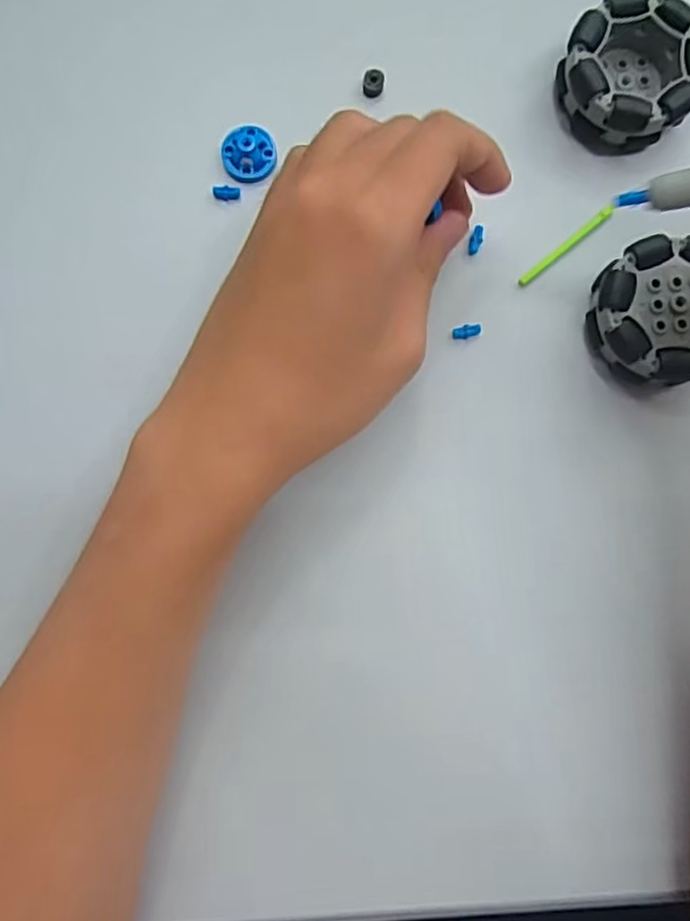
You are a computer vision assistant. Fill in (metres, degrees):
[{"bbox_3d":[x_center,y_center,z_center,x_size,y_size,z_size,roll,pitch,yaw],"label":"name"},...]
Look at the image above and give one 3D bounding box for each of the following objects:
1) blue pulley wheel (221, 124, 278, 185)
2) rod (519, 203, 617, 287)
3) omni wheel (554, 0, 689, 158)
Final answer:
[{"bbox_3d":[-0.043,-0.138,0.289,0.024,0.009,0.025,0,84,-1],"label":"blue pulley wheel"},{"bbox_3d":[0.101,-0.097,0.291,0.055,0.004,0.004,-40,87,-4],"label":"rod"},{"bbox_3d":[0.128,-0.172,0.287,0.059,0.024,0.059,0,84,-1],"label":"omni wheel"}]

